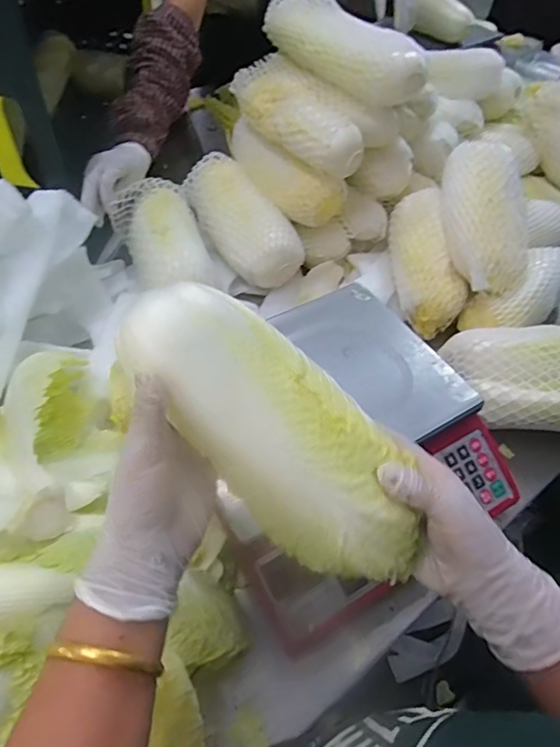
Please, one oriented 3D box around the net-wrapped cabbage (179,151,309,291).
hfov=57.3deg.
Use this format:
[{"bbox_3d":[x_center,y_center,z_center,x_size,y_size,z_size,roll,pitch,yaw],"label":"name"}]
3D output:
[{"bbox_3d":[-0.057,-0.229,0.786,0.109,0.090,0.232,-37,68,-3],"label":"net-wrapped cabbage"}]

